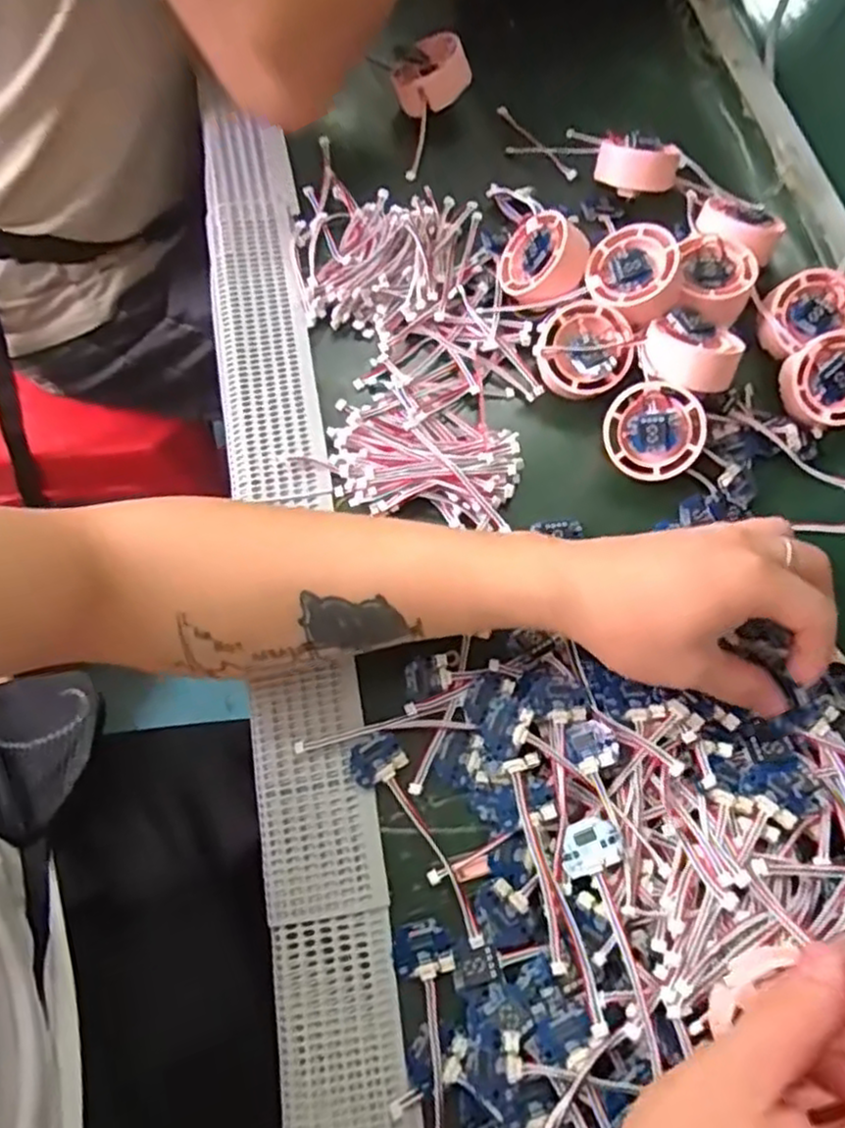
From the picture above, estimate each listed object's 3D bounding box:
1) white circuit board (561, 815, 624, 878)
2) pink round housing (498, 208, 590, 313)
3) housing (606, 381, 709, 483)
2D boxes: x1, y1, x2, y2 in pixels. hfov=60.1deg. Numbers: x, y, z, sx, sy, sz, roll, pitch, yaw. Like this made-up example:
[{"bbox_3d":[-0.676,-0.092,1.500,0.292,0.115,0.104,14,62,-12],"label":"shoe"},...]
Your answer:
[{"bbox_3d":[0.076,0.127,0.330,0.028,0.007,0.022,-18,69,-11],"label":"white circuit board"},{"bbox_3d":[0.076,-0.189,0.455,0.055,0.021,0.055,-46,50,29],"label":"pink round housing"},{"bbox_3d":[0.132,-0.076,0.416,0.052,0.022,0.052,13,110,13],"label":"housing"}]

